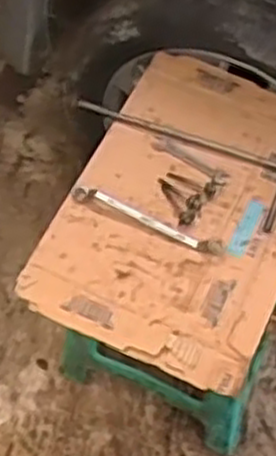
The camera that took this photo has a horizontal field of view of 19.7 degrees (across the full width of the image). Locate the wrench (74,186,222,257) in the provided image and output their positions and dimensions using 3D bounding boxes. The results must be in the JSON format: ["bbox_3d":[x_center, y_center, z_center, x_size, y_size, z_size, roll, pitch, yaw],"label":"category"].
[{"bbox_3d":[0.010,-0.010,0.990,0.201,0.013,0.024,20,61,13],"label":"wrench"}]

